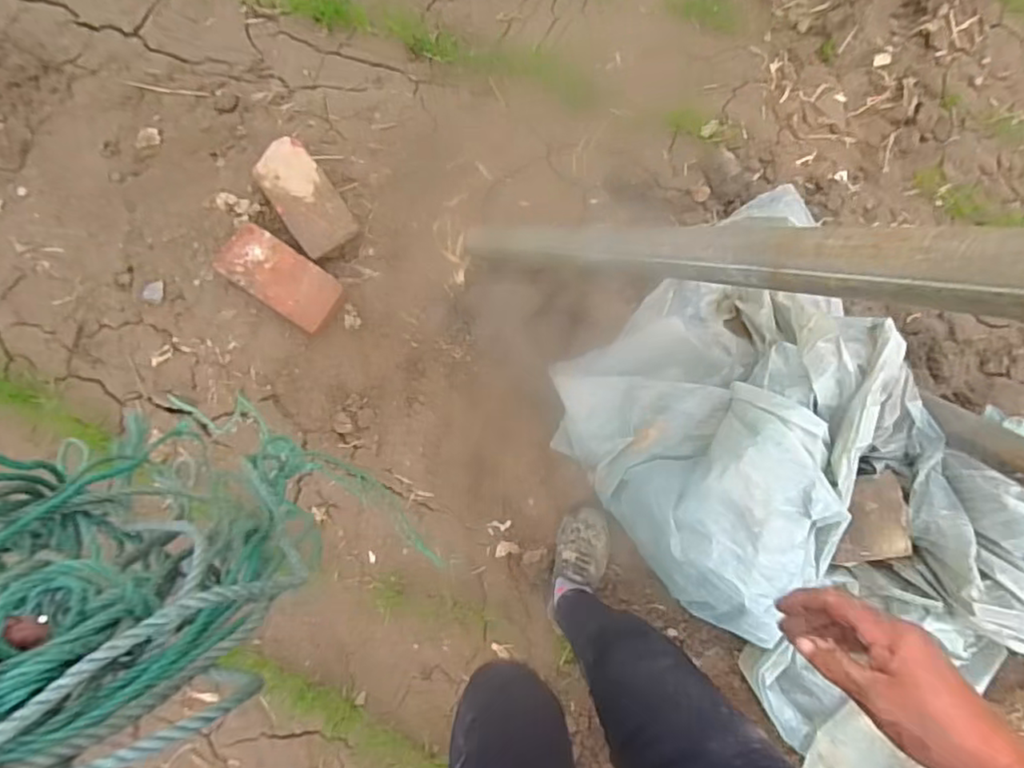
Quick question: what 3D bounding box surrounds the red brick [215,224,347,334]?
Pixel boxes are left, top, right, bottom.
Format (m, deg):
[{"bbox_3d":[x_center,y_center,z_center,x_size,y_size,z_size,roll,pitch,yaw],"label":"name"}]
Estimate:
[{"bbox_3d":[-0.429,-0.197,1.108,0.233,0.047,0.114,35,84,2],"label":"red brick"}]

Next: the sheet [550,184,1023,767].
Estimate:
[{"bbox_3d":[0.494,0.165,1.002,0.572,0.291,0.810,-37,86,-3],"label":"sheet"}]

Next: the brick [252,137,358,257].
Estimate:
[{"bbox_3d":[-0.384,-0.346,1.117,0.111,0.052,0.208,-35,86,-3],"label":"brick"}]

